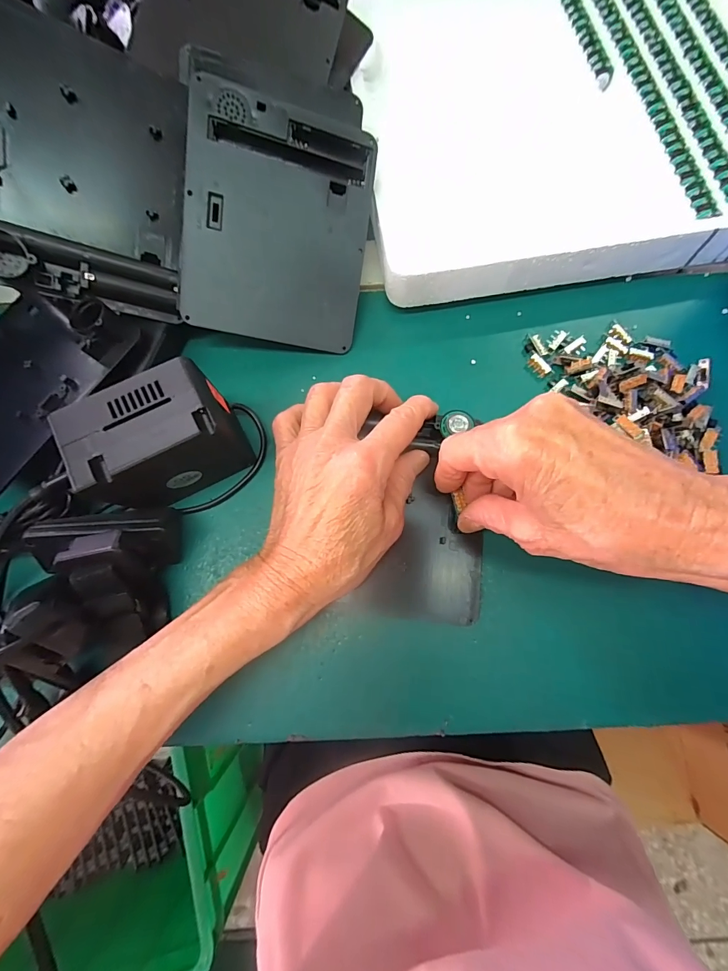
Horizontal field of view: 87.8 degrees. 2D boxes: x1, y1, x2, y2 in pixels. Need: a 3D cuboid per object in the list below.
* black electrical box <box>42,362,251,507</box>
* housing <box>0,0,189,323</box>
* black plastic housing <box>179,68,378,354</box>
[{"bbox_3d":[-0.109,-0.021,0.218,0.083,0.074,0.047,-28,78,-5],"label":"black electrical box"},{"bbox_3d":[-0.157,-0.173,0.210,0.101,0.016,0.131,3,99,-30],"label":"housing"},{"bbox_3d":[-0.054,-0.163,0.242,0.111,0.009,0.132,5,104,-16],"label":"black plastic housing"}]

